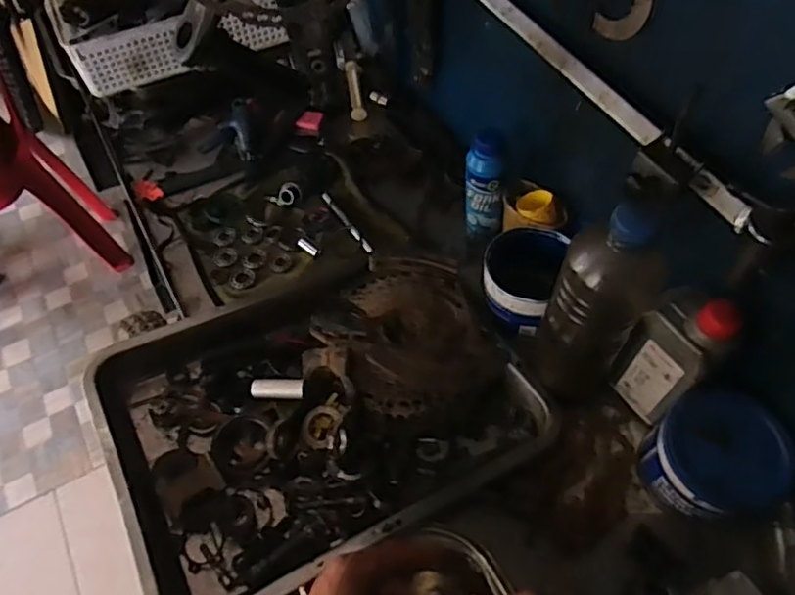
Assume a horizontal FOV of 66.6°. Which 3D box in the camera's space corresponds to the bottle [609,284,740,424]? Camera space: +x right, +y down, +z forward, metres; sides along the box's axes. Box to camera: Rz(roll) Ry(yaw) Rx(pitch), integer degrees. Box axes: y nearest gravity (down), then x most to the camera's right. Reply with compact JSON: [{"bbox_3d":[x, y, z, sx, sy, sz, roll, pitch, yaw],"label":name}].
[{"bbox_3d":[0.256,0.055,0.562,0.048,0.165,0.064,-30,60,-19],"label":"bottle"}]

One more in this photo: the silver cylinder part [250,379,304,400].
[{"bbox_3d":[-0.119,0.092,0.601,0.051,0.015,0.018,2,55,1],"label":"silver cylinder part"}]

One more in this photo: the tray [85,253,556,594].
[{"bbox_3d":[-0.075,0.098,0.594,0.387,0.073,0.295,-26,59,-17],"label":"tray"}]

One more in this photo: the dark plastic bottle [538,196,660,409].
[{"bbox_3d":[0.179,0.009,0.535,0.081,0.240,0.085,0,55,0],"label":"dark plastic bottle"}]

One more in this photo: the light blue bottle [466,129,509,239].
[{"bbox_3d":[0.102,-0.132,0.703,0.048,0.132,0.052,7,56,5],"label":"light blue bottle"}]

